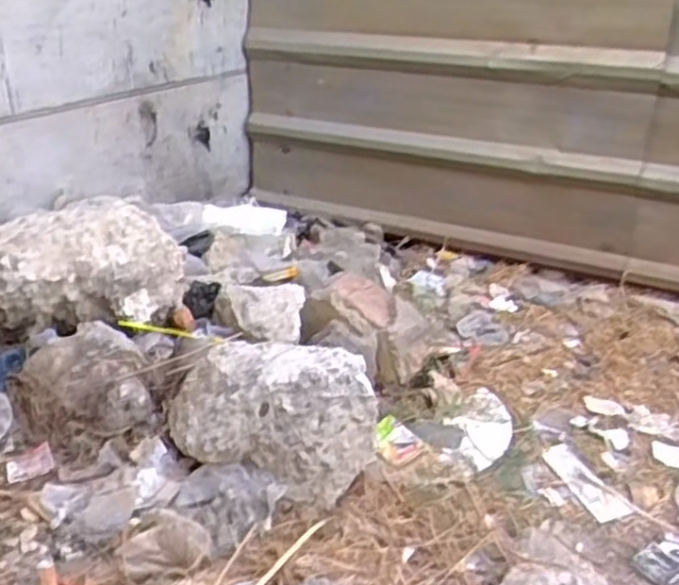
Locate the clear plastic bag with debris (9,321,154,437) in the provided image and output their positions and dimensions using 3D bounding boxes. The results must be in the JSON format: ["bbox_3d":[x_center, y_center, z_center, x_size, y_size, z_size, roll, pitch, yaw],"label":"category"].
[{"bbox_3d":[-0.473,0.172,1.379,0.232,0.127,0.217,-7,27,-20],"label":"clear plastic bag with debris"}]

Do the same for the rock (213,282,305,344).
[{"bbox_3d":[-0.168,0.041,1.562,0.188,0.080,0.126,1,25,-3],"label":"rock"}]

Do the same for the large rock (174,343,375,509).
[{"bbox_3d":[-0.129,0.198,1.284,0.362,0.193,0.219,20,30,29],"label":"large rock"}]

